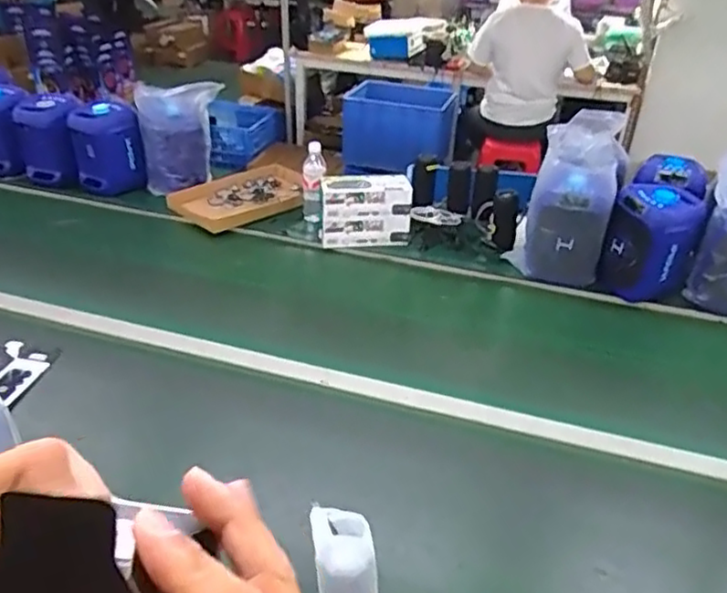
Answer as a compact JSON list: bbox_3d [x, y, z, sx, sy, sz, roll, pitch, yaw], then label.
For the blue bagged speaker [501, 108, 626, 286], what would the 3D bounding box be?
[{"bbox_3d":[0.529,-0.251,1.676,0.221,0.368,0.296,15,33,19],"label":"blue bagged speaker"}]

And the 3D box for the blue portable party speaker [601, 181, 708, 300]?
[{"bbox_3d":[0.697,-0.129,1.585,0.187,0.249,0.173,21,36,27],"label":"blue portable party speaker"}]

